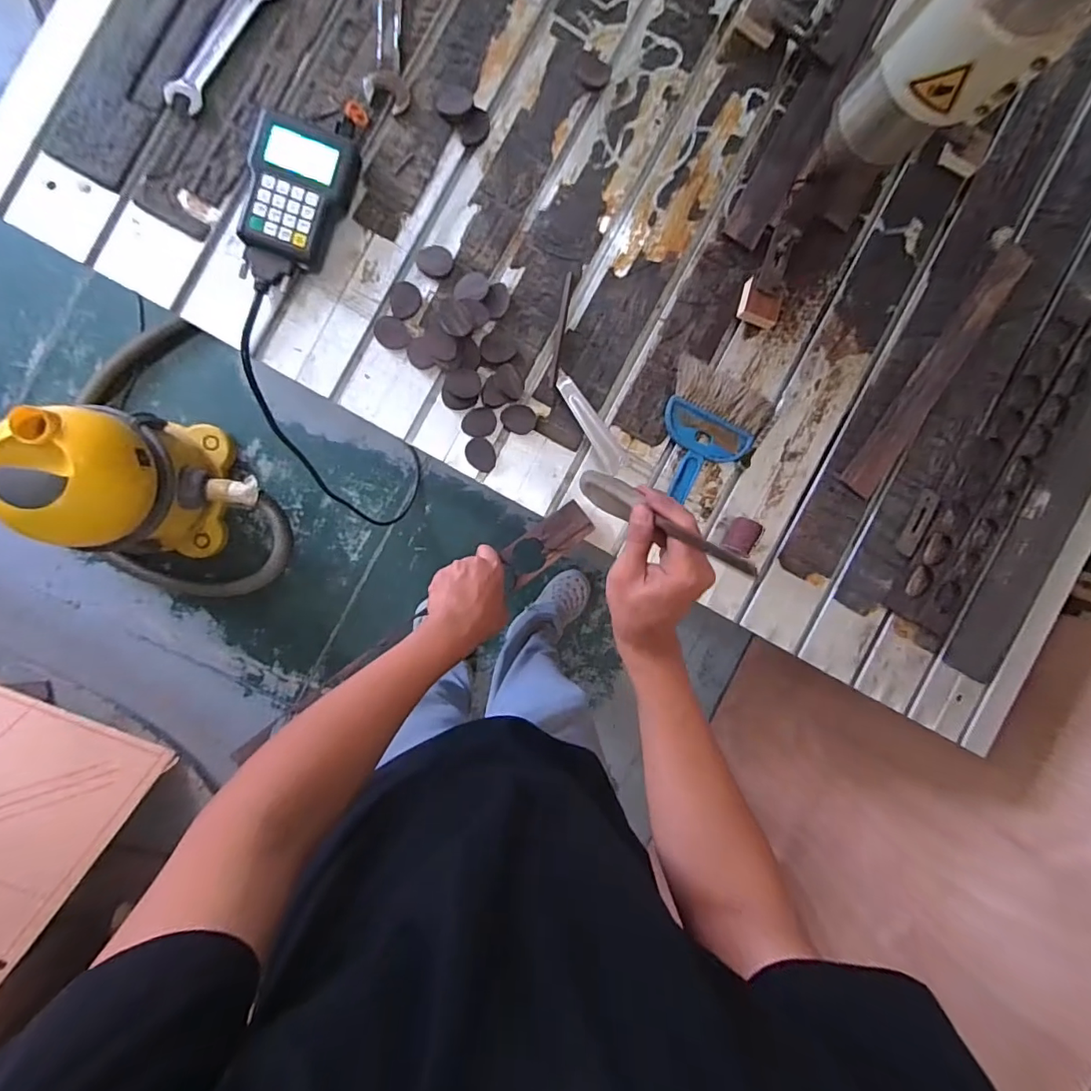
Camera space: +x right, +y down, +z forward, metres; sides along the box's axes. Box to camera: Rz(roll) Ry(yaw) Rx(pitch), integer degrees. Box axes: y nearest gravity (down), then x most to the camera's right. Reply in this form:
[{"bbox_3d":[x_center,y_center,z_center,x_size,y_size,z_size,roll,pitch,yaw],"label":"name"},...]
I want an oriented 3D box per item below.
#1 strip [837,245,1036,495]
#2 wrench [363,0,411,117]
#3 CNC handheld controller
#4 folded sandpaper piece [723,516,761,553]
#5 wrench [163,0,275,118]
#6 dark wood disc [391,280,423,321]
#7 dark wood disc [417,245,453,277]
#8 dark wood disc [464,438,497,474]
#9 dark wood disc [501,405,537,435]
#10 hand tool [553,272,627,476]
[{"bbox_3d":[0.547,-0.242,0.709,0.052,0.010,0.406,34,89,-8],"label":"strip"},{"bbox_3d":[-0.185,-0.644,0.597,0.049,0.007,0.254,1,93,-7],"label":"wrench"},{"bbox_3d":[-0.287,-0.404,0.582,0.111,0.038,0.152,17,91,-8],"label":"CNC handheld controller"},{"bbox_3d":[0.261,-0.013,0.676,0.029,0.033,0.046,29,89,-8],"label":"folded sandpaper piece"},{"bbox_3d":[-0.363,-0.575,0.573,0.038,0.004,0.189,33,89,-8],"label":"wrench"},{"bbox_3d":[-0.169,-0.297,0.616,0.037,0.004,0.045,3,93,-7],"label":"dark wood disc"},{"bbox_3d":[-0.134,-0.345,0.617,0.041,0.009,0.037,27,90,-8],"label":"dark wood disc"},{"bbox_3d":[-0.080,-0.114,0.643,0.035,0.004,0.045,-41,110,-14],"label":"dark wood disc"},{"bbox_3d":[-0.034,-0.159,0.644,0.043,0.004,0.036,19,109,-8],"label":"dark wood disc"},{"bbox_3d":[0.044,-0.209,0.634,0.064,0.047,0.249,-19,95,-6],"label":"hand tool"}]

